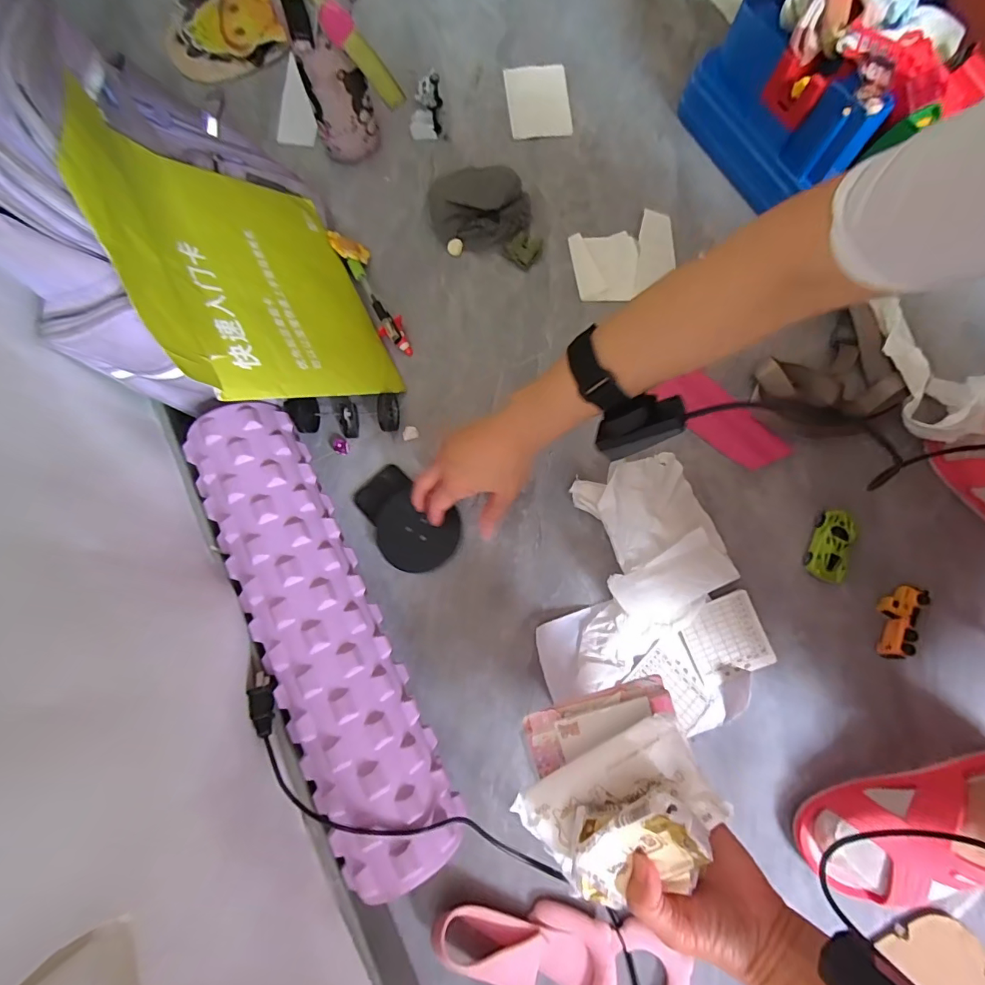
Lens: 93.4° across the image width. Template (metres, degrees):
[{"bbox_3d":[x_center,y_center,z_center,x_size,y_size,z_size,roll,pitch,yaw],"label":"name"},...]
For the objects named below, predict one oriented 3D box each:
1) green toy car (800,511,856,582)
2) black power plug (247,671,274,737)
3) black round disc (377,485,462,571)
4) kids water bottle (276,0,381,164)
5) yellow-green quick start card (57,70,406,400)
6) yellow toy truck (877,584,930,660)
[{"bbox_3d":[0.366,0.056,0.504,0.036,0.019,0.079,22,77,4],"label":"green toy car"},{"bbox_3d":[-0.200,0.181,0.402,0.017,0.014,0.055,-18,56,-5],"label":"black power plug"},{"bbox_3d":[-0.082,0.044,0.499,0.085,0.005,0.079,4,75,-16],"label":"black round disc"},{"bbox_3d":[-0.180,-0.492,0.518,0.099,0.224,0.079,-20,78,-6],"label":"kids water bottle"},{"bbox_3d":[-0.232,-0.220,0.448,0.047,0.276,0.271,-30,84,32],"label":"yellow-green quick start card"},{"bbox_3d":[0.420,0.134,0.483,0.032,0.033,0.075,18,77,3],"label":"yellow toy truck"}]

